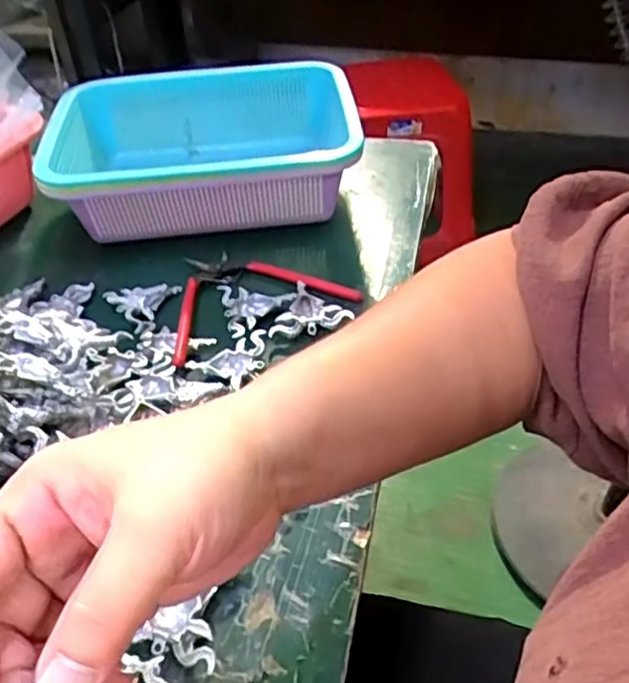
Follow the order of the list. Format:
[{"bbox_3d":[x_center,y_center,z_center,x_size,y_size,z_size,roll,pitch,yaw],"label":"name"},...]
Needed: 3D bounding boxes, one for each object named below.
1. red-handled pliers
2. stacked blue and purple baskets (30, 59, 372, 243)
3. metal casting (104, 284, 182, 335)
[{"bbox_3d":[-0.057,-0.043,0.526,0.148,0.008,0.116,-22,46,-19],"label":"red-handled pliers"},{"bbox_3d":[-0.096,-0.166,0.604,0.257,0.087,0.192,-6,43,-2],"label":"stacked blue and purple baskets"},{"bbox_3d":[-0.134,-0.028,0.514,0.057,0.010,0.053,-8,43,-5],"label":"metal casting"}]

